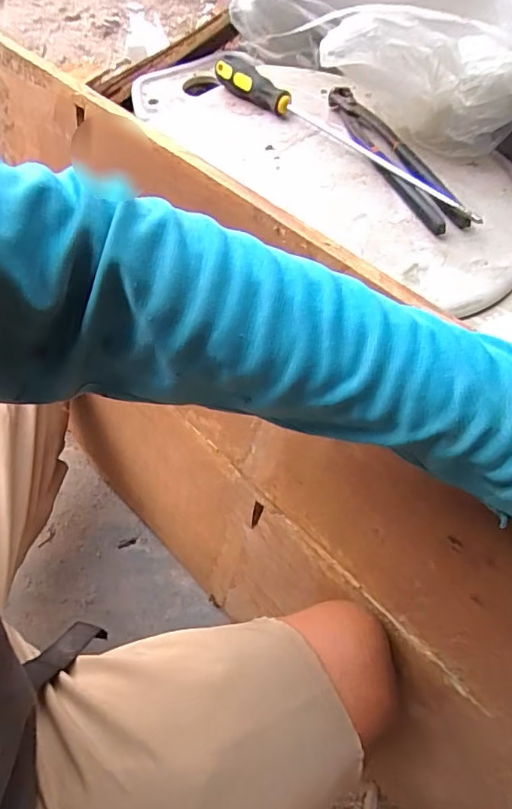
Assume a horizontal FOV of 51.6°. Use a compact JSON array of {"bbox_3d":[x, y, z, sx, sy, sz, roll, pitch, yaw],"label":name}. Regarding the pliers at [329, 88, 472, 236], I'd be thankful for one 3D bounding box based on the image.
[{"bbox_3d":[0.131,-0.242,0.515,0.041,0.031,0.212,-17,60,-13],"label":"pliers"}]

